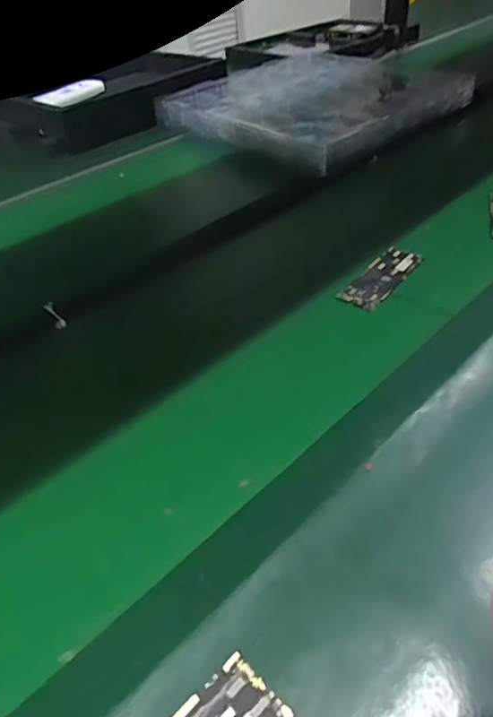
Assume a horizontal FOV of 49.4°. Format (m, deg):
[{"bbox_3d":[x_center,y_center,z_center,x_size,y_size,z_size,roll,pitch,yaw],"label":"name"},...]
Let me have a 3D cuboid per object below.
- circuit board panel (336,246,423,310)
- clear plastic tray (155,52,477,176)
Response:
[{"bbox_3d":[0.148,-0.089,0.596,0.046,0.006,0.121,26,51,30],"label":"circuit board panel"},{"bbox_3d":[0.133,-0.492,1.011,0.454,0.046,0.518,31,53,34],"label":"clear plastic tray"}]

